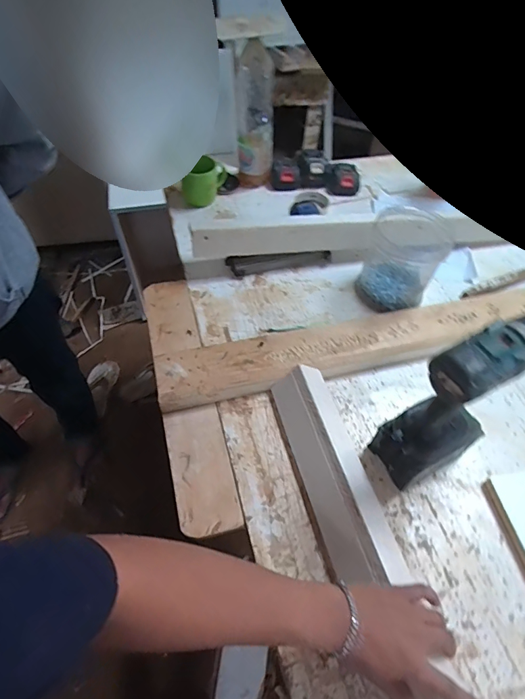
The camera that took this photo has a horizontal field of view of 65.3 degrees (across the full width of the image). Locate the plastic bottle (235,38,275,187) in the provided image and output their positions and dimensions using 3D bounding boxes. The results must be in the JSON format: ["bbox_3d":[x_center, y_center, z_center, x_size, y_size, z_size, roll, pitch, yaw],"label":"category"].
[{"bbox_3d":[-0.017,-0.530,0.960,0.090,0.292,0.073,5,51,0],"label":"plastic bottle"}]

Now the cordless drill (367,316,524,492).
[{"bbox_3d":[0.259,0.064,0.532,0.197,0.280,0.087,-29,59,-24],"label":"cordless drill"}]

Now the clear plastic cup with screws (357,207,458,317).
[{"bbox_3d":[0.274,-0.174,0.802,0.139,0.147,0.143,3,51,-3],"label":"clear plastic cup with screws"}]

